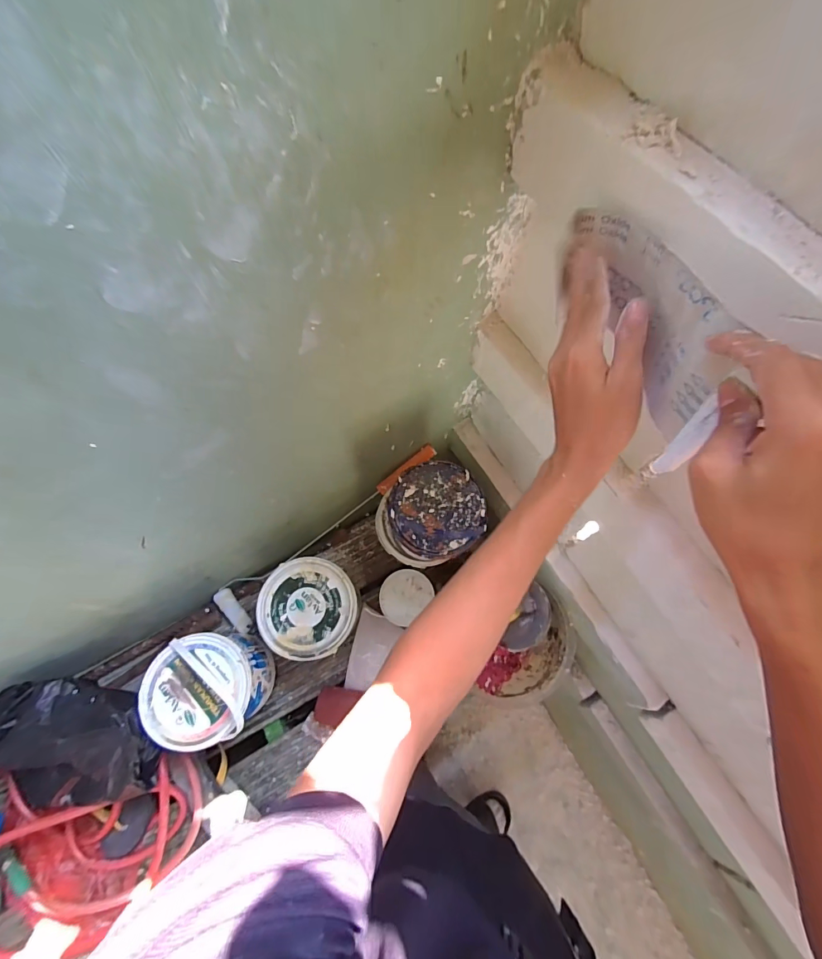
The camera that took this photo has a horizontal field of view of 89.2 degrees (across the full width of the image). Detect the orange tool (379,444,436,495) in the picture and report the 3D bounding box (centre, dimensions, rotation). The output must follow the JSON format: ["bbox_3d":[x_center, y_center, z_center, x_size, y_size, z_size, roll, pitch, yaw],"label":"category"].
[{"bbox_3d":[-0.011,-0.020,0.864,0.144,0.020,0.023,-38,70,9],"label":"orange tool"}]

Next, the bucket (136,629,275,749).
[{"bbox_3d":[-0.372,0.391,0.790,0.172,0.223,0.175,0,66,0],"label":"bucket"}]

